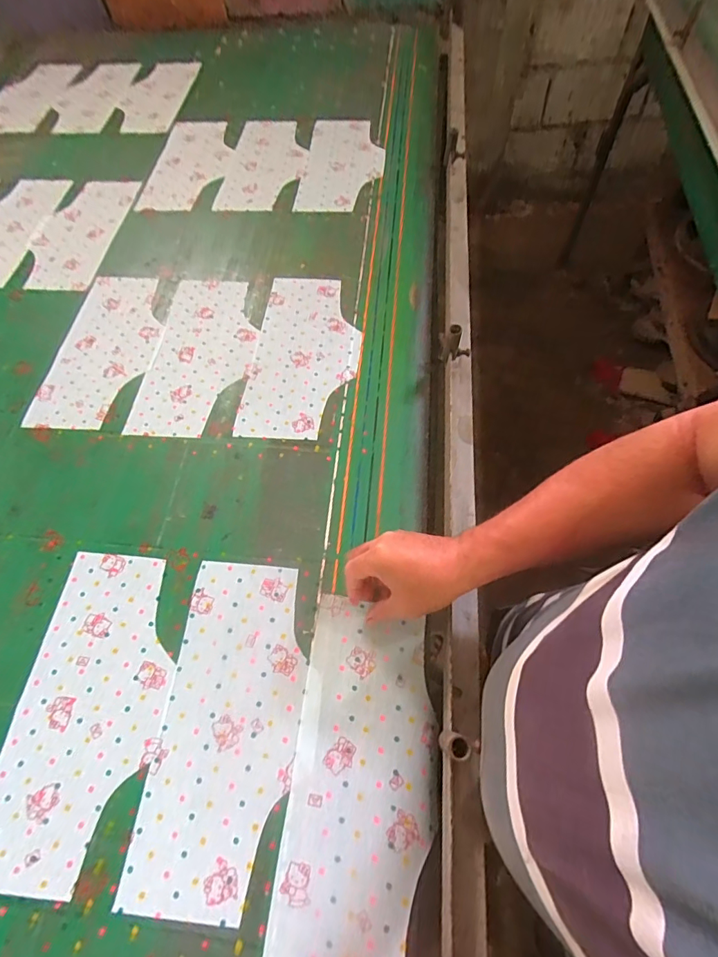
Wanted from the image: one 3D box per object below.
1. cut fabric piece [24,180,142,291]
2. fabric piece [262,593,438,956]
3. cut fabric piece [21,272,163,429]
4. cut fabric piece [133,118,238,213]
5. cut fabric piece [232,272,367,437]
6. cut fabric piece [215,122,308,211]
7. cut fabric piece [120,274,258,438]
[{"bbox_3d":[-0.546,-0.483,0.890,0.162,0.005,0.318,3,63,6],"label":"cut fabric piece"},{"bbox_3d":[0.006,0.294,0.468,0.141,0.029,0.310,4,62,6],"label":"fabric piece"},{"bbox_3d":[-0.411,-0.217,0.745,0.165,0.005,0.319,3,63,6],"label":"cut fabric piece"},{"bbox_3d":[-0.361,-0.684,0.987,0.162,0.008,0.329,4,63,2],"label":"cut fabric piece"},{"bbox_3d":[-0.083,-0.199,0.717,0.161,0.006,0.320,3,63,6],"label":"cut fabric piece"},{"bbox_3d":[-0.197,-0.668,0.964,0.163,0.011,0.311,5,63,7],"label":"cut fabric piece"},{"bbox_3d":[-0.248,-0.205,0.731,0.162,0.005,0.322,2,62,5],"label":"cut fabric piece"}]

